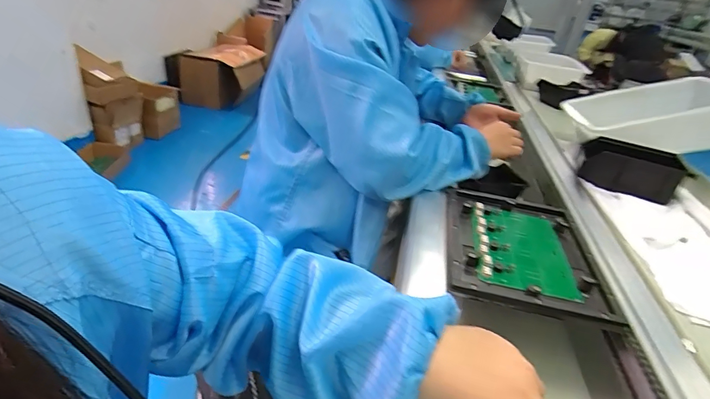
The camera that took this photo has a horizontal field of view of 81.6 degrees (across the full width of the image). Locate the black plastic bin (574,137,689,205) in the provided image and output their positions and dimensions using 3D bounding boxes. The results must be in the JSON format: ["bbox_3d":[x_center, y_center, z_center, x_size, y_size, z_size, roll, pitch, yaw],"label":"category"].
[{"bbox_3d":[0.487,-0.054,0.742,0.155,0.071,0.110,19,31,19],"label":"black plastic bin"}]

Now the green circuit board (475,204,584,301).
[{"bbox_3d":[0.222,0.060,0.554,0.120,0.009,0.186,12,30,8],"label":"green circuit board"}]

